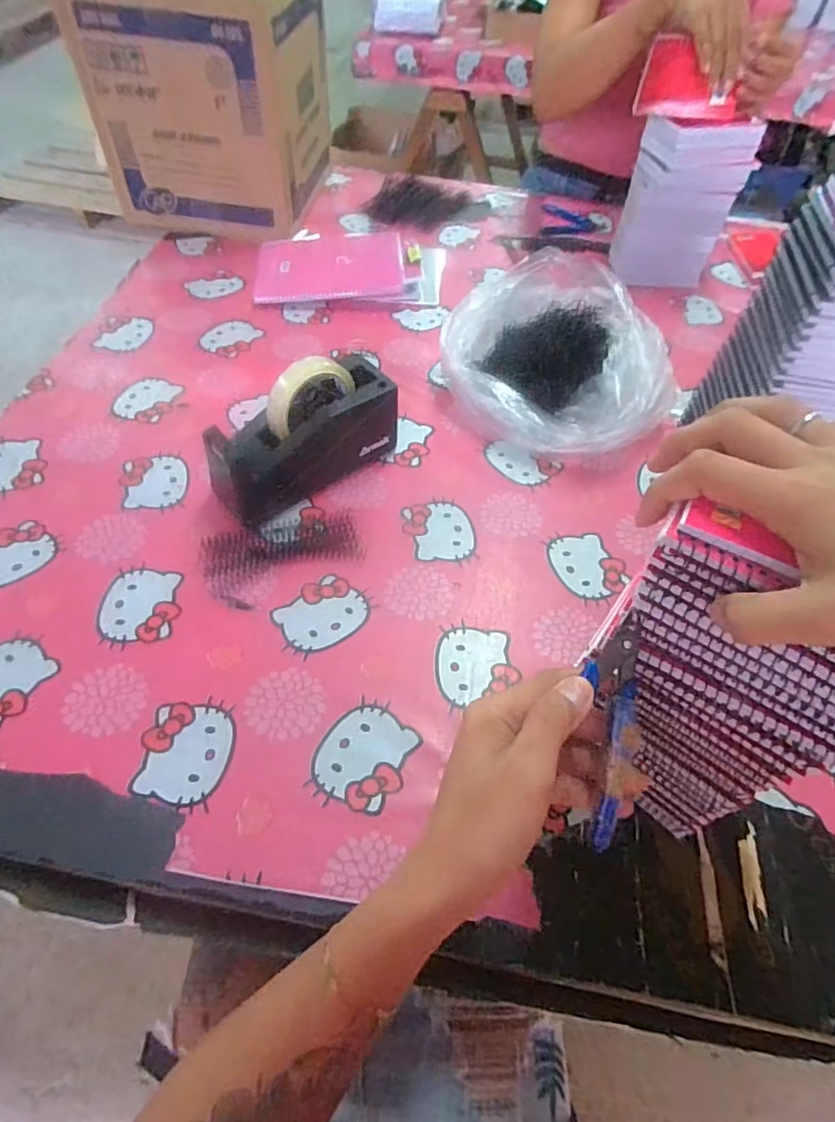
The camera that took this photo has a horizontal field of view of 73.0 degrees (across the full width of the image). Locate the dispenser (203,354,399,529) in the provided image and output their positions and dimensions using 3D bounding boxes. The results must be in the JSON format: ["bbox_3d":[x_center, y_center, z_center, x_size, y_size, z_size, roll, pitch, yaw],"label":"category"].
[{"bbox_3d":[-0.121,-0.133,0.598,0.204,0.112,0.080,-32,62,-23],"label":"dispenser"}]

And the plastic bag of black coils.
[{"bbox_3d":[0.178,-0.261,0.701,0.266,0.119,0.265,22,56,12],"label":"plastic bag of black coils"}]

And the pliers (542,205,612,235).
[{"bbox_3d":[0.283,-0.619,1.020,0.124,0.016,0.080,-7,55,-9],"label":"pliers"}]

